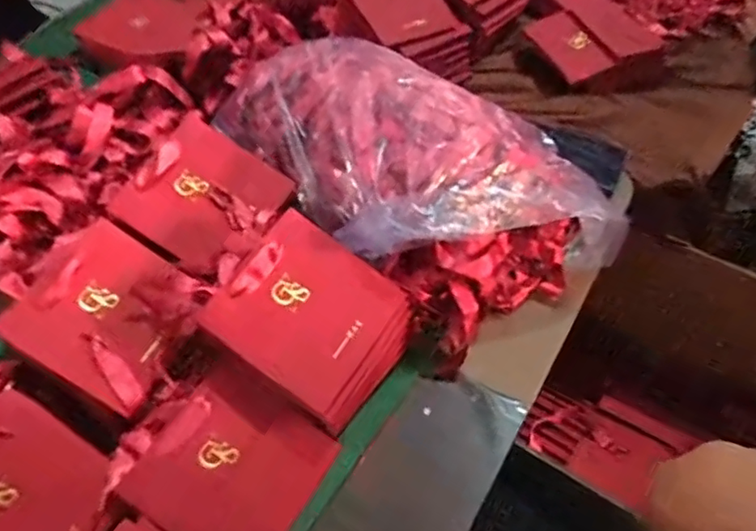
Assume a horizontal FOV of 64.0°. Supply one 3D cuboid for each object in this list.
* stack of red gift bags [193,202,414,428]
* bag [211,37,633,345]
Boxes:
[{"bbox_3d":[-0.057,0.050,0.570,0.169,0.035,0.138,42,78,-15],"label":"stack of red gift bags"},{"bbox_3d":[0.032,-0.106,0.671,0.231,0.147,0.421,-38,59,-23],"label":"bag"}]

